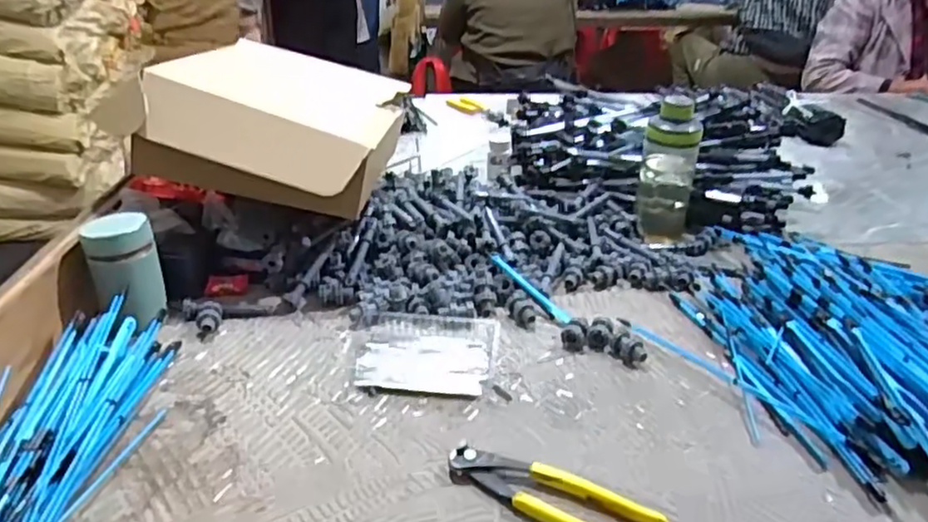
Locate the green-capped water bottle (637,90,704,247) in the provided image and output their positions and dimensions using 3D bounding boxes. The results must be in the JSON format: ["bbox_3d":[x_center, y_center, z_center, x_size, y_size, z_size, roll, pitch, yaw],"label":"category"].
[{"bbox_3d":[0.263,-0.114,0.859,0.066,0.182,0.056,9,31,20],"label":"green-capped water bottle"}]

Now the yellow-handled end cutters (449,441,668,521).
[{"bbox_3d":[0.066,0.181,0.509,0.165,0.023,0.047,14,33,27],"label":"yellow-handled end cutters"}]

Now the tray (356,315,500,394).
[{"bbox_3d":[-0.041,0.092,0.672,0.143,0.016,0.107,1,30,7],"label":"tray"}]

